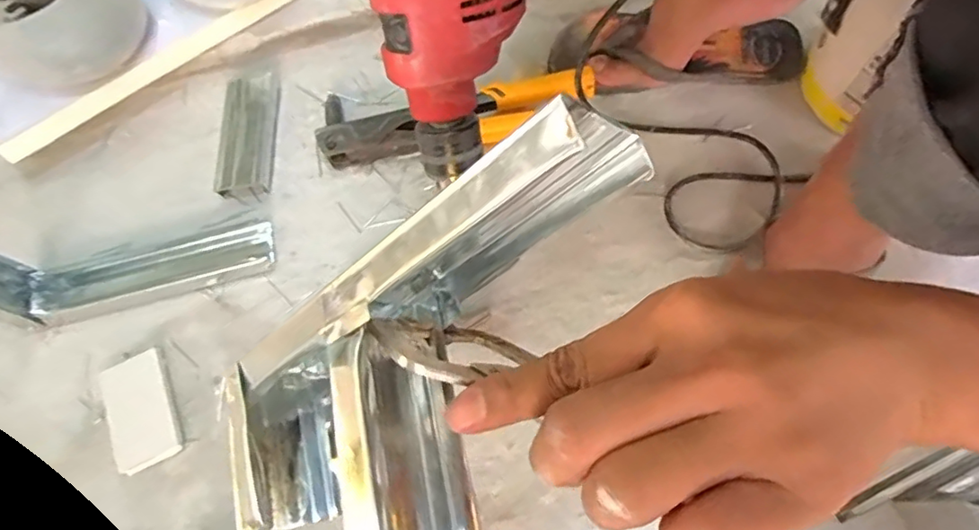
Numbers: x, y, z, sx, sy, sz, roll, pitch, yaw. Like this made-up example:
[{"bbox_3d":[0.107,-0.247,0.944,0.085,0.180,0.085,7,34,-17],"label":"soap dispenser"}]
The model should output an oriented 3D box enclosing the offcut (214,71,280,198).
[{"bbox_3d":[-0.251,-0.138,0.603,0.051,0.024,0.142,-3,66,2],"label":"offcut"}]

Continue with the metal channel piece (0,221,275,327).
[{"bbox_3d":[-0.331,-0.004,0.523,0.244,0.083,0.065,-15,70,-5],"label":"metal channel piece"}]

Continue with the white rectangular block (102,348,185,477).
[{"bbox_3d":[-0.303,0.125,0.502,0.050,0.012,0.098,-23,67,-7],"label":"white rectangular block"}]

